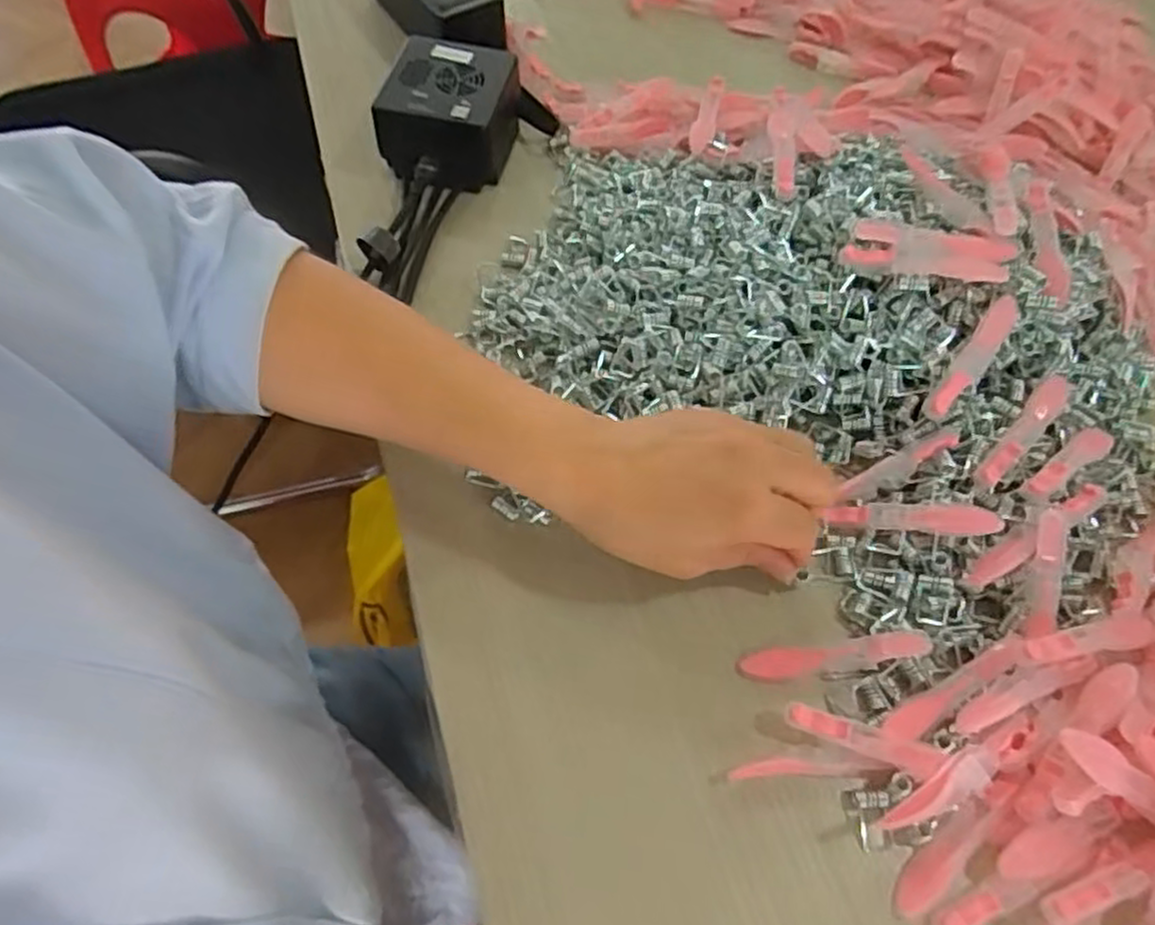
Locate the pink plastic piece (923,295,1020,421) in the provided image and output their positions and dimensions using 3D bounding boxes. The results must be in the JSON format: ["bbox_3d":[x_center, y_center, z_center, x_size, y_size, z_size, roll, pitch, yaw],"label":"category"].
[{"bbox_3d":[0.195,-0.052,0.361,0.013,0.009,0.075,36,80,16],"label":"pink plastic piece"}]

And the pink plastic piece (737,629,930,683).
[{"bbox_3d":[0.112,0.085,0.324,0.080,0.006,0.015,-11,62,9],"label":"pink plastic piece"}]

